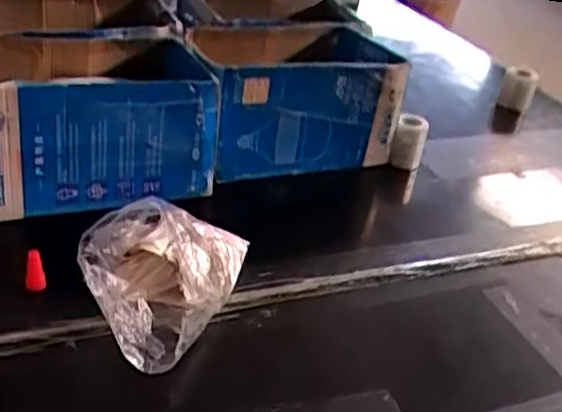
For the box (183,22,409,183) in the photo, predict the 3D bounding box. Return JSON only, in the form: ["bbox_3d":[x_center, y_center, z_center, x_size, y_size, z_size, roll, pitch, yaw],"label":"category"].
[{"bbox_3d":[0.002,-0.150,0.997,0.281,0.168,0.202,-9,33,-27],"label":"box"}]

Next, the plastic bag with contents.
[{"bbox_3d":[-0.120,0.062,0.668,0.128,0.085,0.181,15,33,9],"label":"plastic bag with contents"}]

